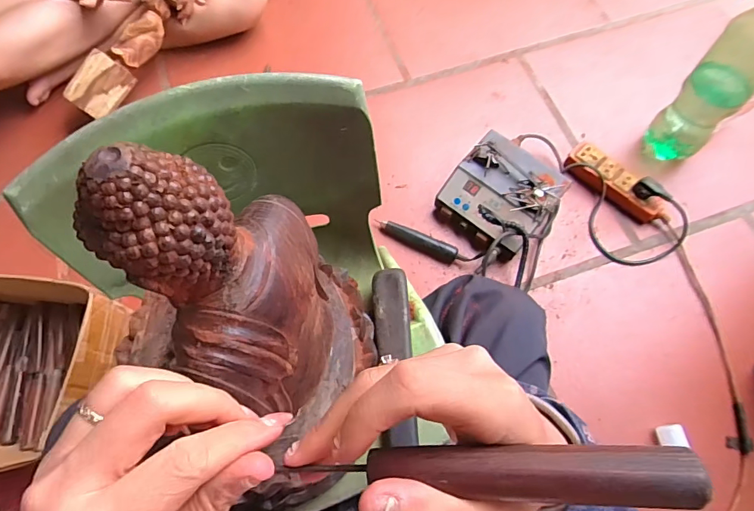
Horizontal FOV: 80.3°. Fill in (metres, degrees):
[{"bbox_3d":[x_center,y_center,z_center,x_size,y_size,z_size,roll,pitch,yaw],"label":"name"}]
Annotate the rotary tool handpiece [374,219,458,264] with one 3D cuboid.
[{"bbox_3d":[0.075,-0.028,0.836,0.155,0.034,0.035,23,70,9],"label":"rotary tool handpiece"}]

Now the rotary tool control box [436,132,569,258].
[{"bbox_3d":[0.223,-0.103,0.823,0.185,0.101,0.184,41,74,15],"label":"rotary tool control box"}]

